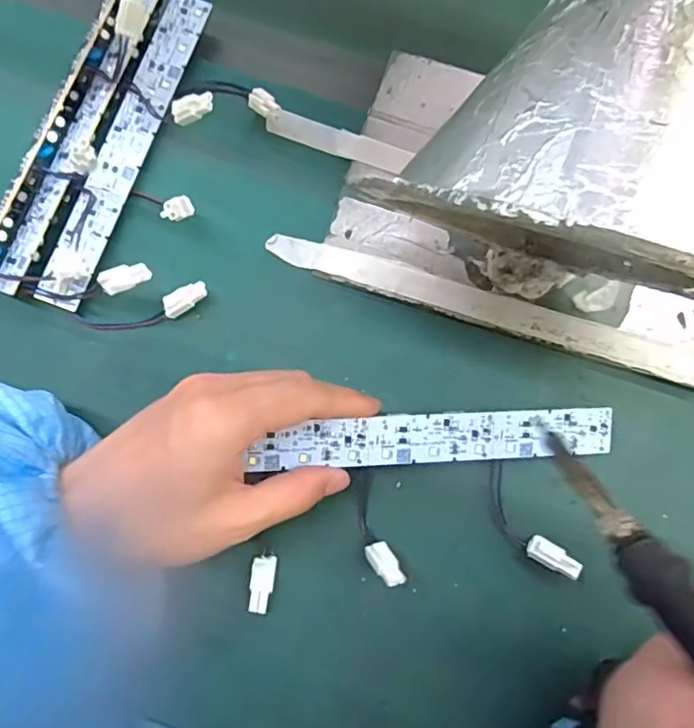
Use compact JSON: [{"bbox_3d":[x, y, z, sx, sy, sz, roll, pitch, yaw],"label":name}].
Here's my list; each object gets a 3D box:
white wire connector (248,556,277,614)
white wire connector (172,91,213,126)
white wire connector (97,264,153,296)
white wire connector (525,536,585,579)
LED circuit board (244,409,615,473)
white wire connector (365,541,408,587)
[{"bbox_3d":[-0.042,0.111,0.297,0.011,0.005,0.026,7,81,2],"label":"white wire connector"},{"bbox_3d":[-0.077,-0.127,0.295,0.025,0.011,0.008,-16,79,25],"label":"white wire connector"},{"bbox_3d":[-0.108,-0.042,0.289,0.025,0.006,0.011,-17,81,-2],"label":"white wire connector"},{"bbox_3d":[0.104,0.097,0.298,0.027,0.004,0.012,30,81,22],"label":"white wire connector"},{"bbox_3d":[0.047,0.037,0.294,0.179,0.008,0.023,-2,80,-10],"label":"LED circuit board"},{"bbox_3d":[0.019,0.096,0.288,0.011,0.005,0.026,-36,45,-6],"label":"white wire connector"}]

